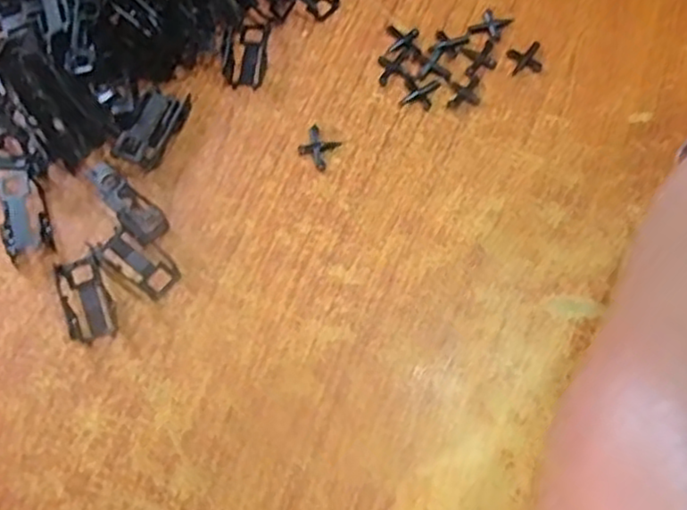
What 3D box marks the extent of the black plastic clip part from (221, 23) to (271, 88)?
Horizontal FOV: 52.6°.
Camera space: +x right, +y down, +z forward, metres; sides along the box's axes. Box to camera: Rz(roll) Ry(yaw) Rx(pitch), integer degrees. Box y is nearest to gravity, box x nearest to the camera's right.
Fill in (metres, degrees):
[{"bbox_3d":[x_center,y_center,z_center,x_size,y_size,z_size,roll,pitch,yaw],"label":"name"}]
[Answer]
[{"bbox_3d":[-0.050,-0.105,0.355,0.021,0.009,0.040,4,66,4],"label":"black plastic clip part"}]

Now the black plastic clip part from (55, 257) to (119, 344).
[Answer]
[{"bbox_3d":[-0.113,0.019,0.302,0.019,0.008,0.039,-23,67,-8],"label":"black plastic clip part"}]

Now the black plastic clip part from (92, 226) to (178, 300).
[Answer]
[{"bbox_3d":[-0.092,0.002,0.311,0.040,0.004,0.019,34,71,16],"label":"black plastic clip part"}]

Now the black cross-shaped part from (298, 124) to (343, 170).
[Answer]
[{"bbox_3d":[-0.012,-0.052,0.332,0.017,0.004,0.019,29,70,14],"label":"black cross-shaped part"}]

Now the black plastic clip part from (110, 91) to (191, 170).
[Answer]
[{"bbox_3d":[-0.091,-0.061,0.334,0.020,0.013,0.044,24,68,12],"label":"black plastic clip part"}]

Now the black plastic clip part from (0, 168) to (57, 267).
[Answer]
[{"bbox_3d":[-0.149,-0.021,0.320,0.021,0.009,0.048,-21,66,-7],"label":"black plastic clip part"}]

